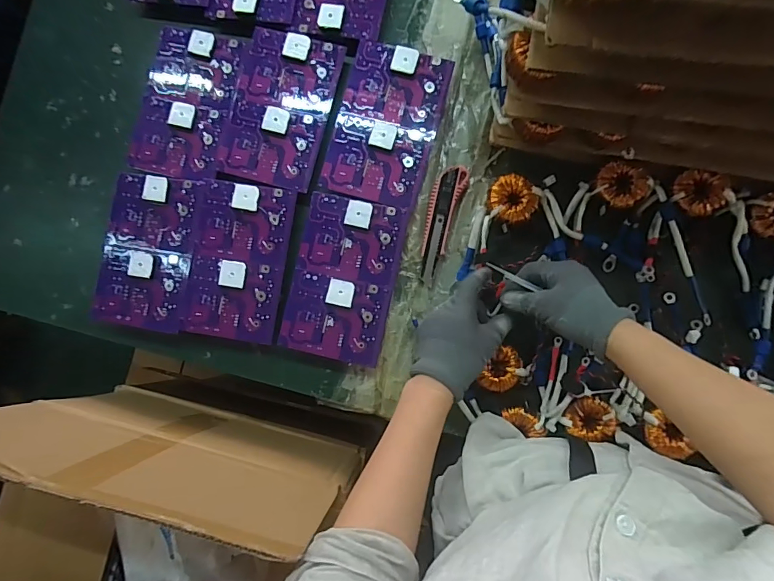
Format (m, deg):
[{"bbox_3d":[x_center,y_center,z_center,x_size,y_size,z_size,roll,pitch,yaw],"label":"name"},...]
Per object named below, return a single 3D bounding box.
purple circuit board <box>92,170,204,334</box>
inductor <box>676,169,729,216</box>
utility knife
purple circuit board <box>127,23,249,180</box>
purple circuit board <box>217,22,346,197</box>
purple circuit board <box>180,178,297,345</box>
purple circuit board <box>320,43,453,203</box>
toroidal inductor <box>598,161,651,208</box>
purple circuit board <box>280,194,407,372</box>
[{"bbox_3d":[-0.313,-0.052,0.561,0.123,0.019,0.199,6,87,5],"label":"purple circuit board"},{"bbox_3d":[0.361,-0.113,0.496,0.047,0.022,0.053,-11,86,4],"label":"inductor"},{"bbox_3d":[0.065,-0.086,0.543,0.037,0.015,0.149,18,88,6],"label":"utility knife"},{"bbox_3d":[-0.268,-0.250,0.568,0.127,0.012,0.195,13,88,6],"label":"purple circuit board"},{"bbox_3d":[-0.139,-0.237,0.557,0.127,0.018,0.195,14,88,6],"label":"purple circuit board"},{"bbox_3d":[-0.192,-0.038,0.545,0.124,0.012,0.197,7,87,5],"label":"purple circuit board"},{"bbox_3d":[-0.002,-0.210,0.541,0.124,0.020,0.193,15,88,6],"label":"purple circuit board"},{"bbox_3d":[0.278,-0.126,0.508,0.048,0.019,0.055,-33,84,2],"label":"toroidal inductor"},{"bbox_3d":[-0.055,-0.016,0.527,0.124,0.014,0.197,11,88,6],"label":"purple circuit board"}]

